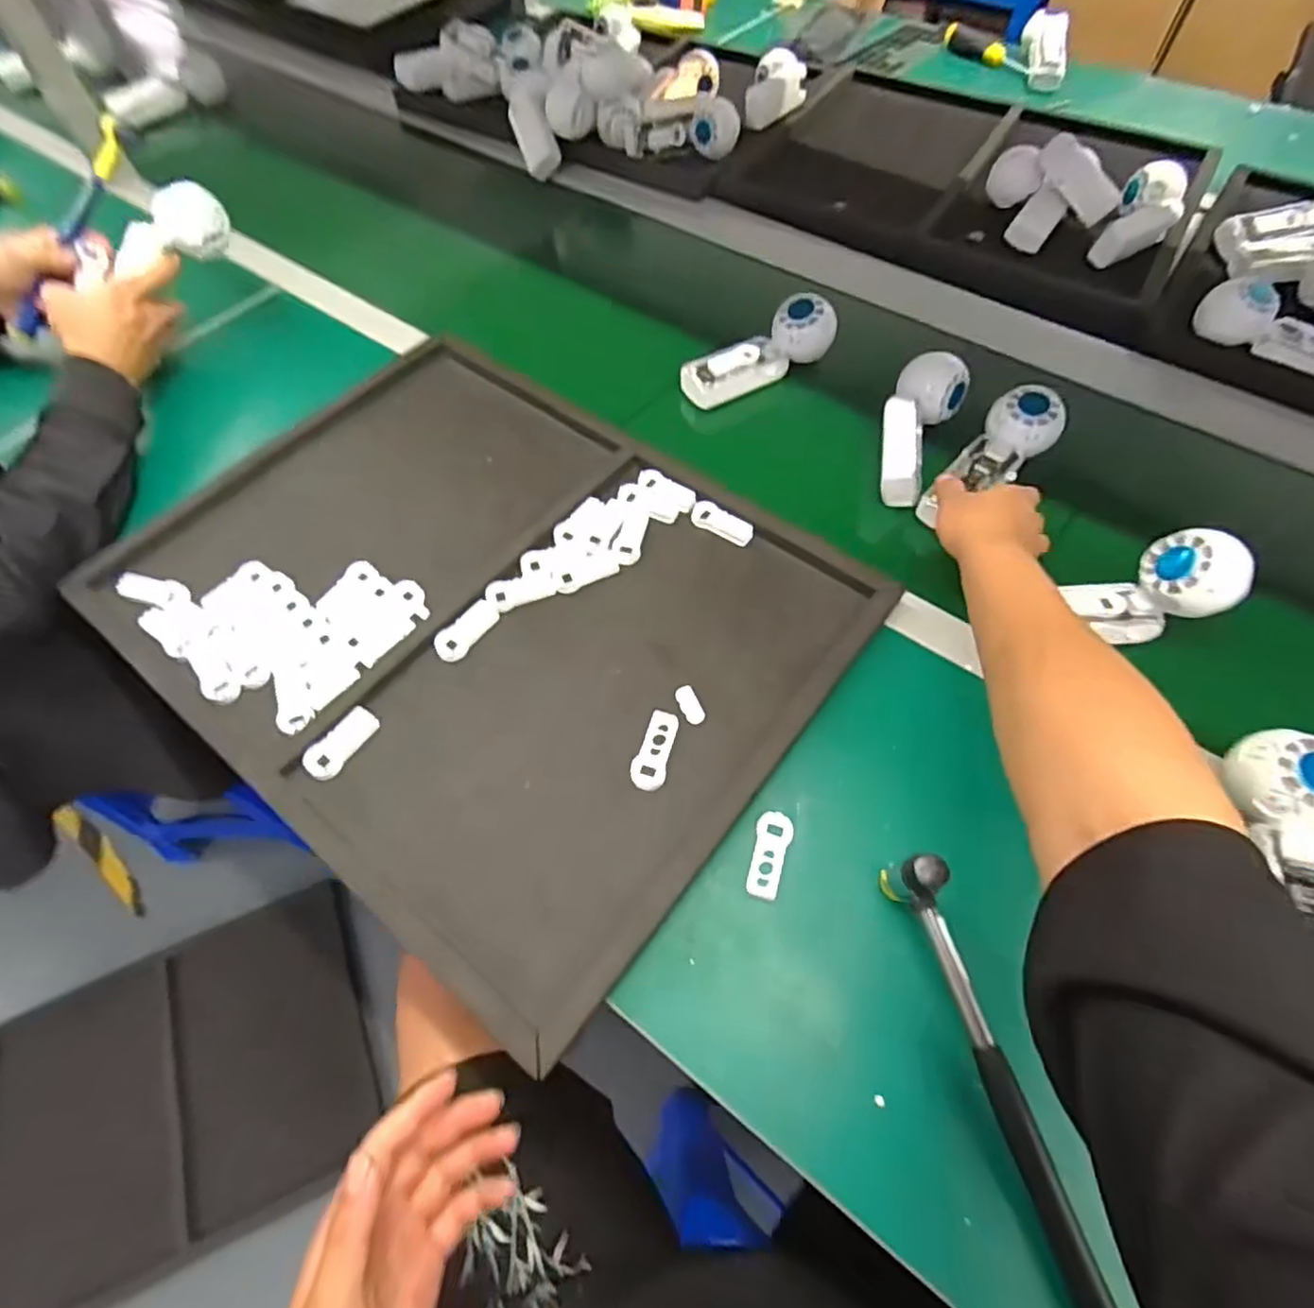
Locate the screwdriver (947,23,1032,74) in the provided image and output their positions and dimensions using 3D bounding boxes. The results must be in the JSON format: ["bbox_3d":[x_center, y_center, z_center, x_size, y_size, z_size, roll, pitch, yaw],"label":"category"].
[{"bbox_3d":[0.530,-0.960,1.043,0.029,0.035,0.167,-36,68,-19],"label":"screwdriver"}]

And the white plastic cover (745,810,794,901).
[{"bbox_3d":[0.077,0.137,0.446,0.024,0.005,0.058,15,62,7],"label":"white plastic cover"}]

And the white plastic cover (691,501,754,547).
[{"bbox_3d":[0.057,-0.116,0.574,0.059,0.004,0.024,33,66,16],"label":"white plastic cover"}]

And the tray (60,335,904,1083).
[{"bbox_3d":[-0.137,-0.042,0.535,0.539,0.024,0.420,36,67,17],"label":"tray"}]

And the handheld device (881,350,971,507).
[{"bbox_3d":[0.245,-0.219,0.616,0.064,0.056,0.153,25,64,12],"label":"handheld device"}]

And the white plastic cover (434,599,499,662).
[{"bbox_3d":[-0.154,-0.019,0.527,0.024,0.008,0.057,30,65,14],"label":"white plastic cover"}]

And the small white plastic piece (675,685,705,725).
[{"bbox_3d":[0.025,0.038,0.490,0.015,0.004,0.033,-21,64,-12],"label":"small white plastic piece"}]

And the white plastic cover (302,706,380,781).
[{"bbox_3d":[-0.232,0.066,0.479,0.024,0.009,0.058,34,66,16],"label":"white plastic cover"}]

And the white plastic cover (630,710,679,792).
[{"bbox_3d":[-0.002,0.069,0.472,0.025,0.004,0.061,11,62,5],"label":"white plastic cover"}]

